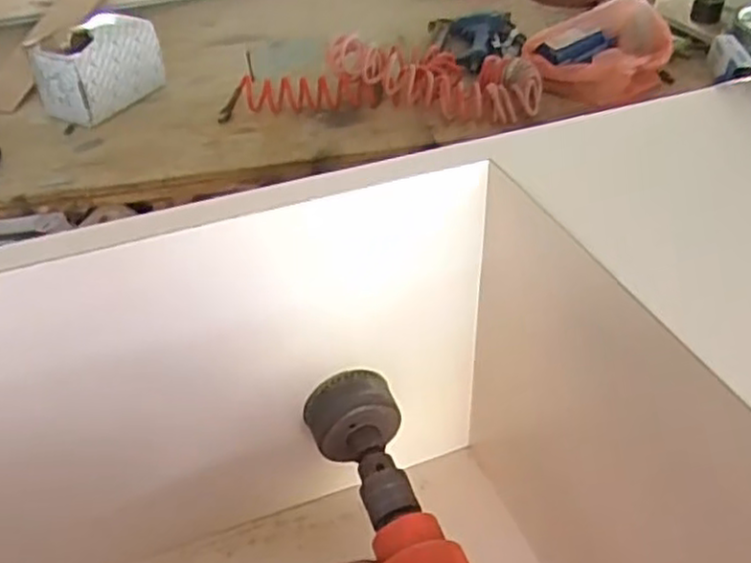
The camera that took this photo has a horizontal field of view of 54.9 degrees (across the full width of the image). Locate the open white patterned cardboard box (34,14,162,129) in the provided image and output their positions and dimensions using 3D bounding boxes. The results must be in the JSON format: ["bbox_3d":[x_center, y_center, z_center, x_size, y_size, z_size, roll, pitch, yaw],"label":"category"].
[{"bbox_3d":[-0.476,-0.369,1.250,0.099,0.138,0.201,20,44,24],"label":"open white patterned cardboard box"}]

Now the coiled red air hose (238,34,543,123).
[{"bbox_3d":[0.027,-0.366,1.259,0.513,0.091,0.198,5,40,9],"label":"coiled red air hose"}]

